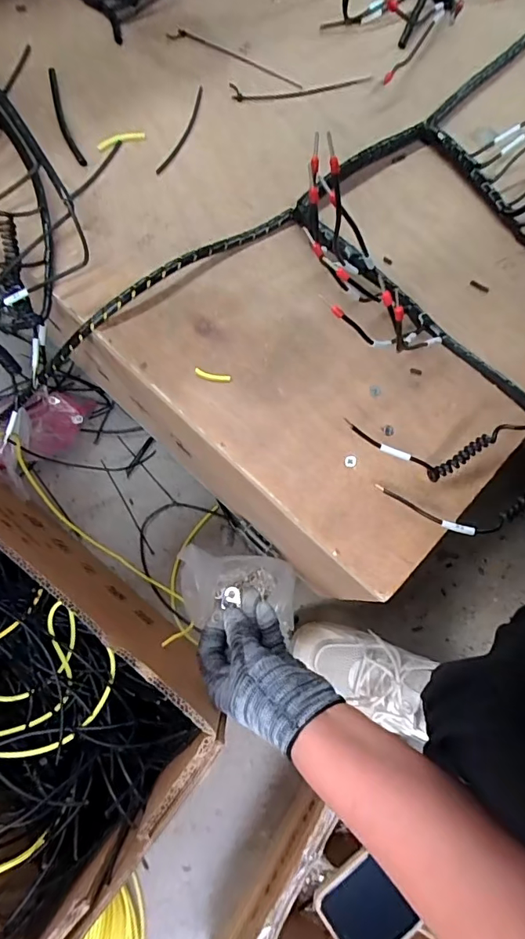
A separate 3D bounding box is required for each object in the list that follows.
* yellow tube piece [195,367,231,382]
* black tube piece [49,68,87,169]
[{"bbox_3d":[-0.036,-0.069,0.345,0.027,0.004,0.006,14,75,2],"label":"yellow tube piece"},{"bbox_3d":[-0.168,-0.297,0.396,0.011,0.010,0.096,-19,77,-6],"label":"black tube piece"}]

